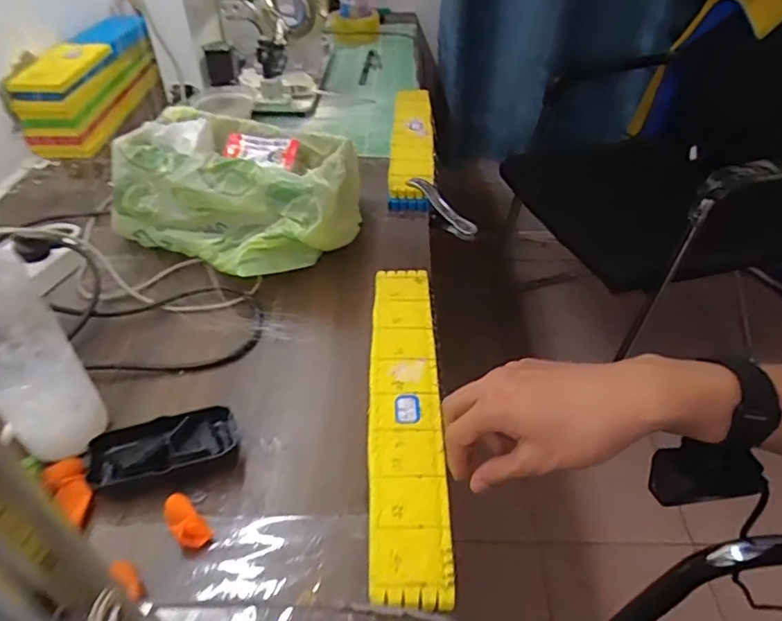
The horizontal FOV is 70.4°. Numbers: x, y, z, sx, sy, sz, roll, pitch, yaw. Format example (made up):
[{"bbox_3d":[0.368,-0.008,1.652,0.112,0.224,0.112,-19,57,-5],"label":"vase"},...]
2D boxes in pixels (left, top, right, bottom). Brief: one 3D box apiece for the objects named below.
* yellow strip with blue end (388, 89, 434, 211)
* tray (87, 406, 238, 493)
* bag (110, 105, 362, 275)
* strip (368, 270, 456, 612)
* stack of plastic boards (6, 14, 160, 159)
[{"bbox_3d":[0.031,-0.259,0.844,0.060,0.037,0.330,1,42,1],"label":"yellow strip with blue end"},{"bbox_3d":[-0.180,0.113,0.444,0.107,0.030,0.059,-14,44,-15],"label":"tray"},{"bbox_3d":[-0.179,-0.135,0.652,0.259,0.107,0.215,9,43,10],"label":"bag"},{"bbox_3d":[0.013,0.078,0.490,0.061,0.012,0.342,0,42,0],"label":"strip"},{"bbox_3d":[-0.490,-0.365,0.904,0.115,0.117,0.262,7,43,8],"label":"stack of plastic boards"}]

